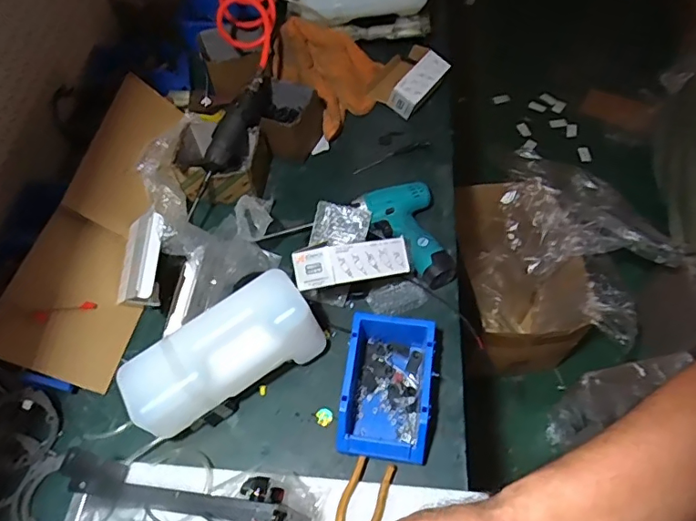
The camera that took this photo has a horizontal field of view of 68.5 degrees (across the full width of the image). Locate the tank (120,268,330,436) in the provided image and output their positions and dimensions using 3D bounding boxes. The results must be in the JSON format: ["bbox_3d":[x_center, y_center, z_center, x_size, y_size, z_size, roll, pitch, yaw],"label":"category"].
[{"bbox_3d":[-0.168,0.129,0.695,0.263,0.093,0.103,-30,61,-14],"label":"tank"}]

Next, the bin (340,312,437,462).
[{"bbox_3d":[0.054,0.173,0.697,0.112,0.070,0.180,6,59,7],"label":"bin"}]

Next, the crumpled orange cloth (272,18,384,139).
[{"bbox_3d":[-0.024,-0.377,1.012,0.190,0.109,0.215,-30,61,-14],"label":"crumpled orange cloth"}]

